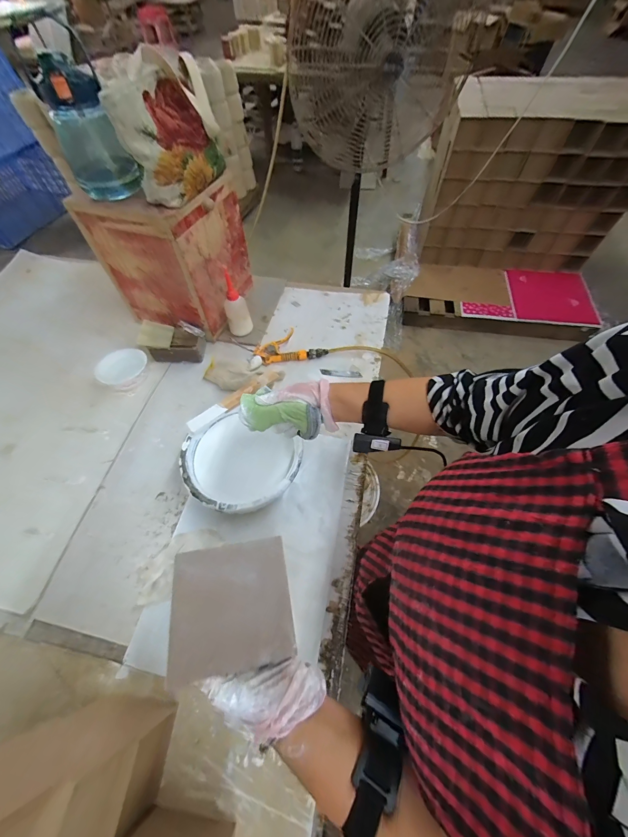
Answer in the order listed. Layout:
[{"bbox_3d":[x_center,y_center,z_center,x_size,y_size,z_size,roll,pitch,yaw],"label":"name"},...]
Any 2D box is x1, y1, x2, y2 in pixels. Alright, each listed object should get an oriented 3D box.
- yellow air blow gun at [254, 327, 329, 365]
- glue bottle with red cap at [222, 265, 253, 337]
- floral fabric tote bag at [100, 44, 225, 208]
[{"bbox_3d":[-0.062,-0.188,0.802,0.177,0.030,0.095,-10,60,-3],"label":"yellow air blow gun"},{"bbox_3d":[-0.200,-0.280,0.777,0.061,0.154,0.048,-18,61,-8],"label":"glue bottle with red cap"},{"bbox_3d":[-0.248,-0.508,0.546,0.072,0.170,0.196,21,63,14],"label":"floral fabric tote bag"}]

